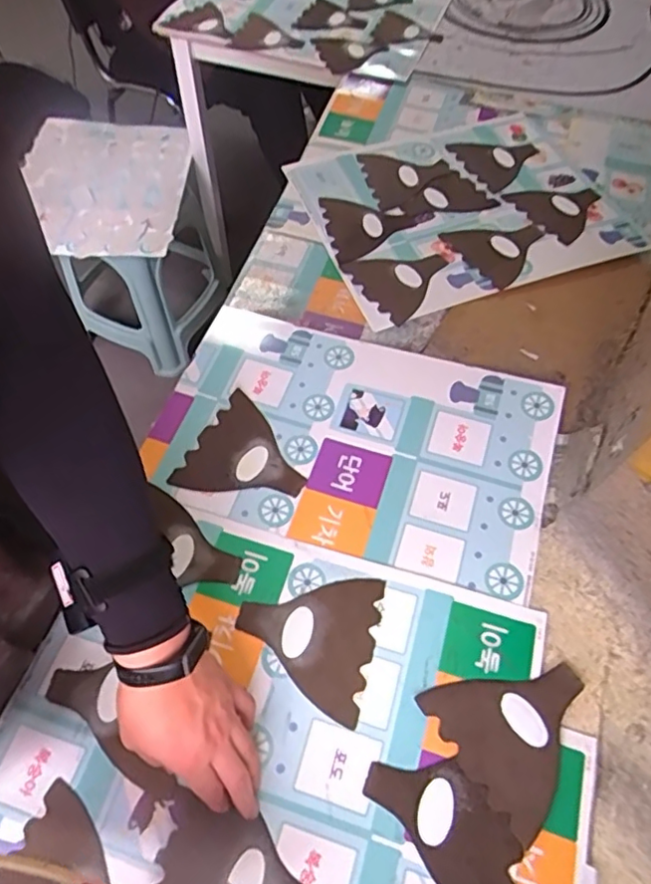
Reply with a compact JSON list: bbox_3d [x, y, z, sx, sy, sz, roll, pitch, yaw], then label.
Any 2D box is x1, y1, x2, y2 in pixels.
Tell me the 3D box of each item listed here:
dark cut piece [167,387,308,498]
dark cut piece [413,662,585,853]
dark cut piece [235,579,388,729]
[{"bbox_3d":[-0.087,0.020,0.682,0.134,0.007,0.136,27,62,14],"label":"dark cut piece"},{"bbox_3d":[0.177,0.254,0.534,0.133,0.008,0.132,-31,64,-18],"label":"dark cut piece"},{"bbox_3d":[-0.020,0.188,0.579,0.132,0.004,0.130,15,60,8],"label":"dark cut piece"}]

